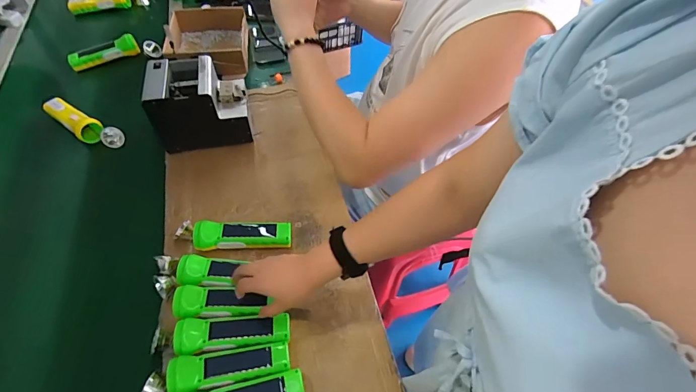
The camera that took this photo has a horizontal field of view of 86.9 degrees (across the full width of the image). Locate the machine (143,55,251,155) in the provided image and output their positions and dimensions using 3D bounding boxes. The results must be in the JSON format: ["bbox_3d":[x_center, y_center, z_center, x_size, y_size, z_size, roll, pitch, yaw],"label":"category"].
[{"bbox_3d":[-0.304,-0.193,0.769,0.184,0.139,0.125,-11,57,-10],"label":"machine"}]

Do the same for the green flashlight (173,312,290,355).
[{"bbox_3d":[-0.171,0.210,0.557,0.162,0.039,0.048,-3,56,-5],"label":"green flashlight"}]

